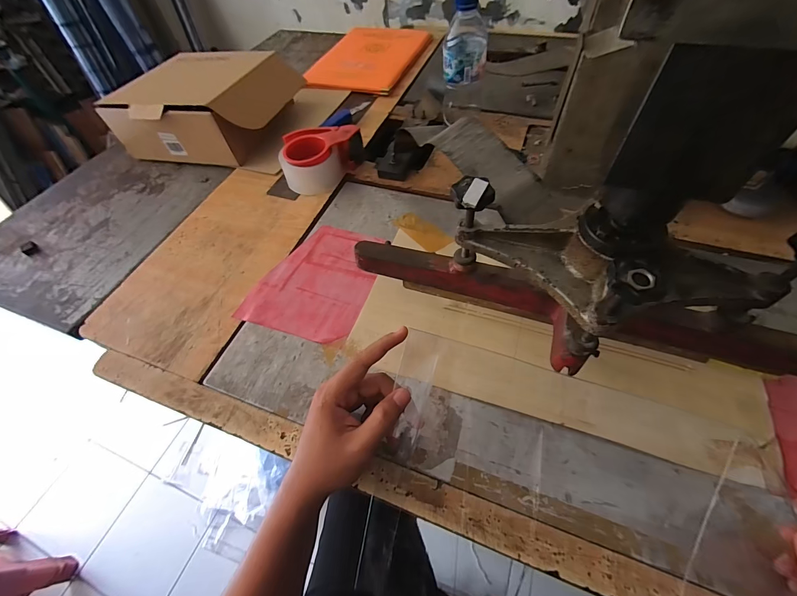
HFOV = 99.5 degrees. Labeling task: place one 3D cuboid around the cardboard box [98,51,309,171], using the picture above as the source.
[{"bbox_3d":[-0.377,-0.402,0.691,0.285,0.120,0.271,13,58,14],"label":"cardboard box"}]

